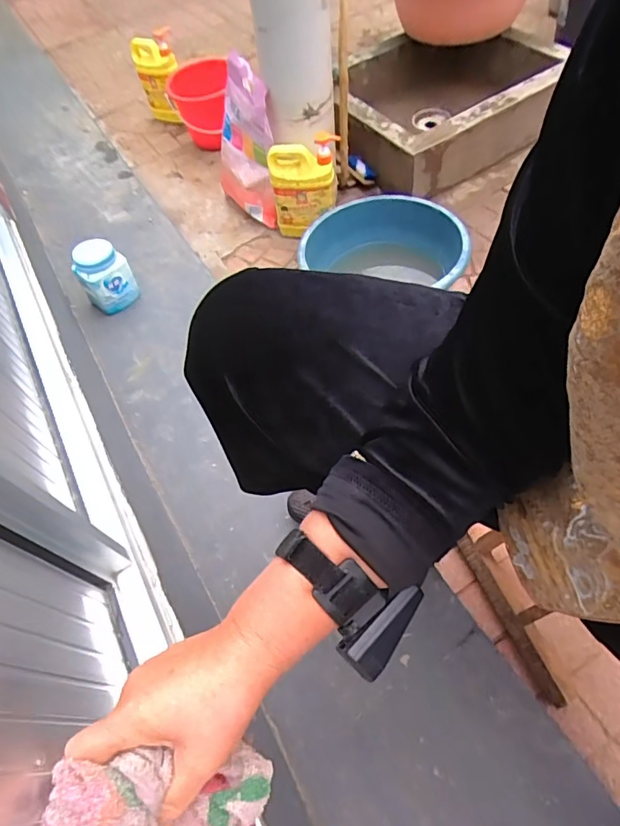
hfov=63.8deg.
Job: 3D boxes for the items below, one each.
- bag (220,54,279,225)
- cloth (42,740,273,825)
[{"bbox_3d":[-0.165,-0.648,1.244,0.137,0.305,0.246,-15,57,1],"label":"bag"},{"bbox_3d":[-0.081,0.230,0.287,0.126,0.046,0.071,27,51,-24],"label":"cloth"}]

